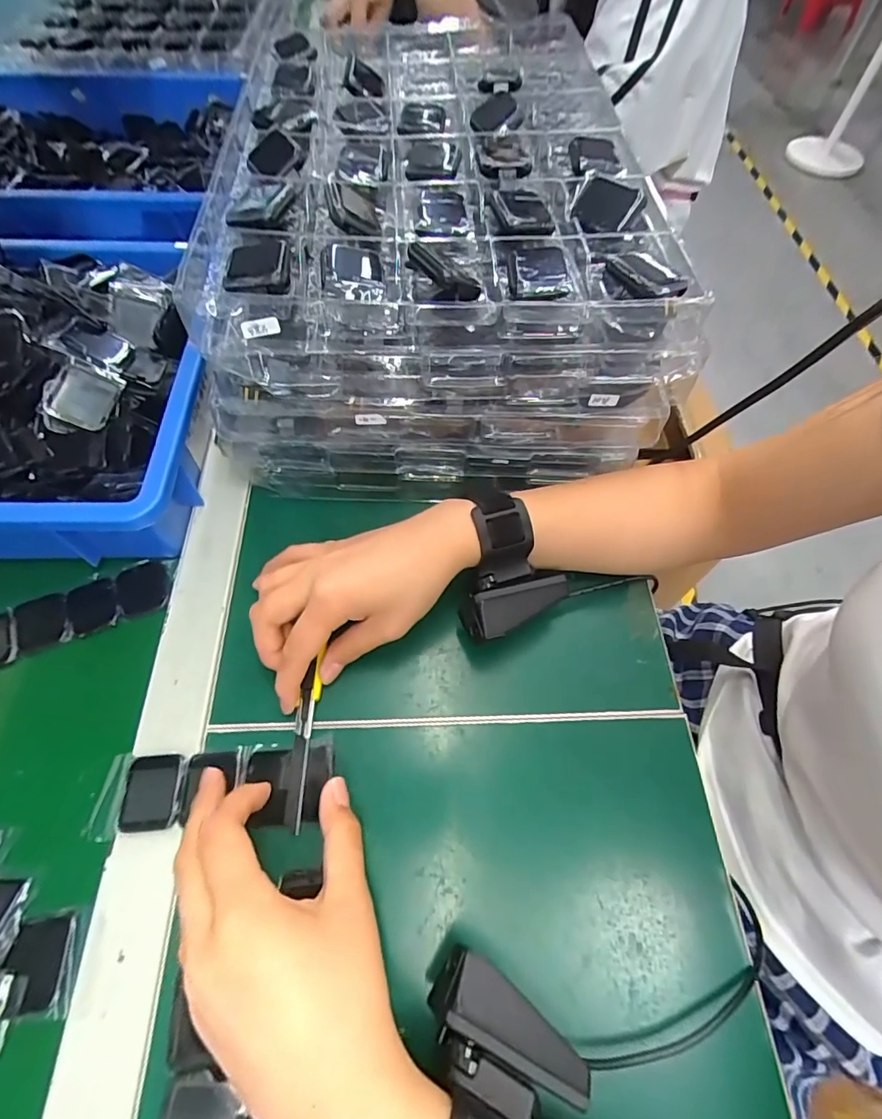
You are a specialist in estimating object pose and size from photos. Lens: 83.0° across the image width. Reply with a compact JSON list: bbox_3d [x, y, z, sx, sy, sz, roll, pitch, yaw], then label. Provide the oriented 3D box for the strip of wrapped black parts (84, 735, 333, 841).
[{"bbox_3d":[-0.130,0.132,0.287,0.134,0.013,0.044,-5,61,-2],"label":"strip of wrapped black parts"}]

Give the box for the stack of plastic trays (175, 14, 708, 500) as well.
[{"bbox_3d":[-0.009,-0.272,0.420,0.302,0.140,0.432,-2,61,-3],"label":"stack of plastic trays"}]

